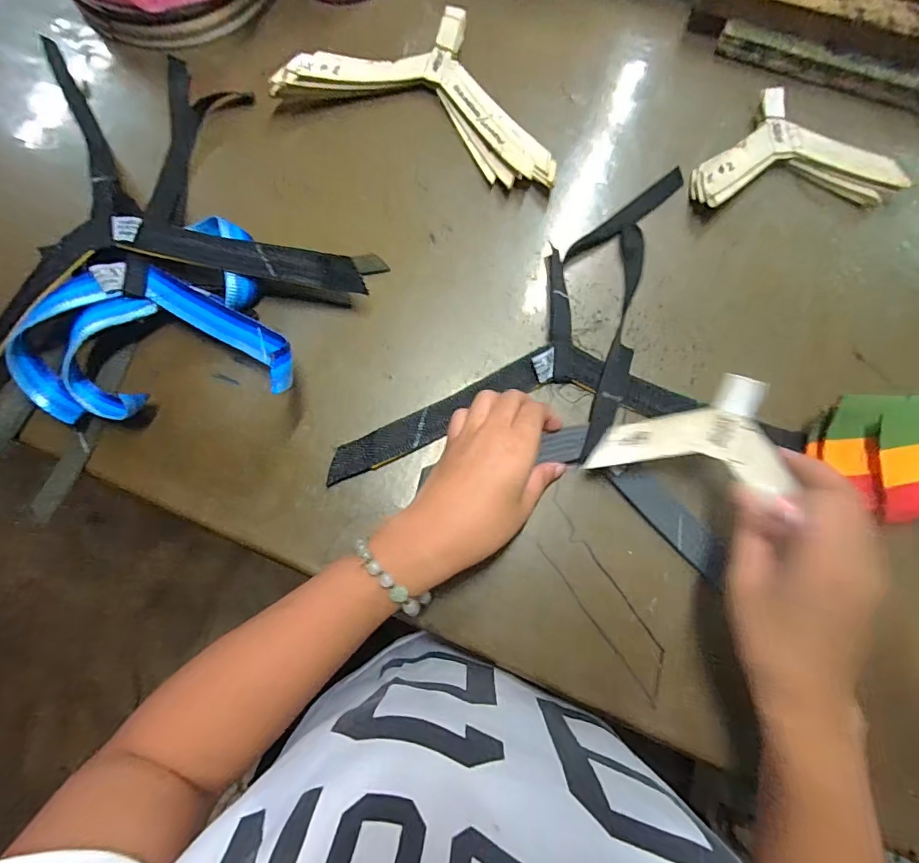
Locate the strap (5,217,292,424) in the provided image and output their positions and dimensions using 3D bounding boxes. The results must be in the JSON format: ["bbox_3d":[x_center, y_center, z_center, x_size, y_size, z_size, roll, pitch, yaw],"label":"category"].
[{"bbox_3d":[-0.231,-0.087,0.344,0.191,0.062,0.150,-5,77,-1],"label":"strap"}]

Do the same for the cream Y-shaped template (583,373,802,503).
[{"bbox_3d":[0.145,0.003,0.308,0.112,0.011,0.071,-3,76,23],"label":"cream Y-shaped template"}]

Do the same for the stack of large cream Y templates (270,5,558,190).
[{"bbox_3d":[-0.016,-0.306,0.411,0.242,0.035,0.138,23,78,5],"label":"stack of large cream Y templates"}]

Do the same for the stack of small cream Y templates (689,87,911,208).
[{"bbox_3d":[0.285,-0.245,0.407,0.177,0.019,0.104,-5,77,-1],"label":"stack of small cream Y templates"}]

